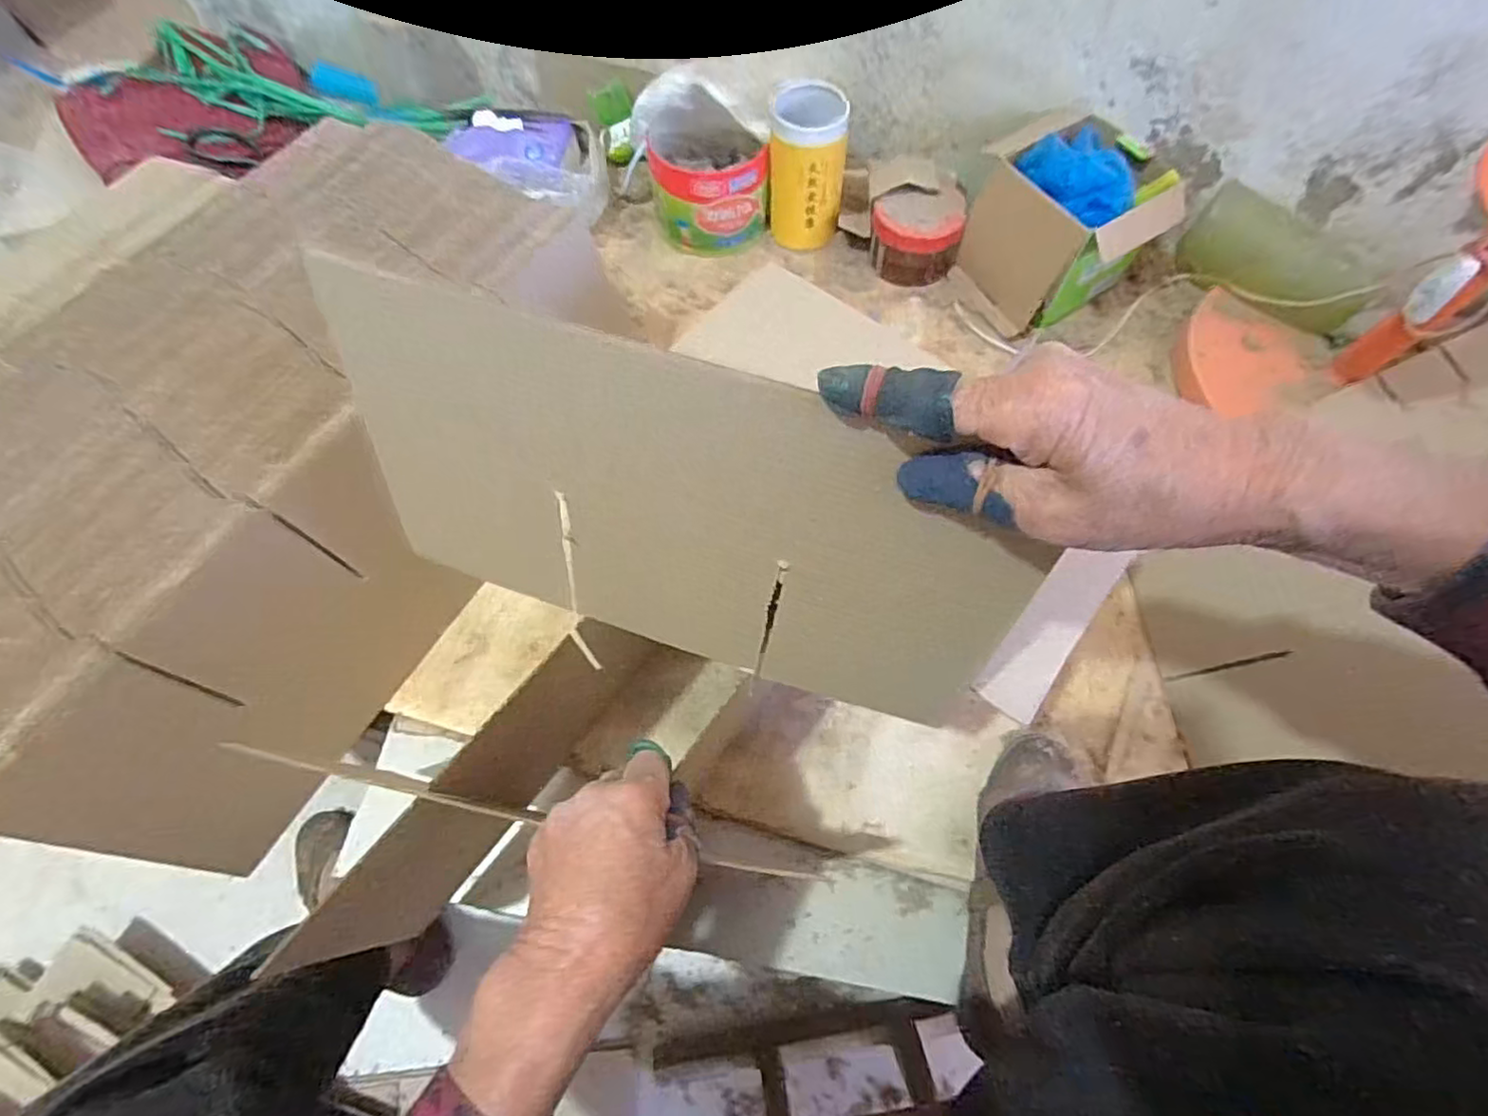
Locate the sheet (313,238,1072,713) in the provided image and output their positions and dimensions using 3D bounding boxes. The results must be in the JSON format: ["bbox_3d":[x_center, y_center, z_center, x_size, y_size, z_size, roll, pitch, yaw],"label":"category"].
[{"bbox_3d":[-0.031,-0.015,0.308,0.318,0.178,0.005,16,47,6],"label":"sheet"}]

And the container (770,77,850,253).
[{"bbox_3d":[0.066,-0.409,0.692,0.078,0.135,0.071,0,64,0],"label":"container"}]

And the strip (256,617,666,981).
[{"bbox_3d":[-0.156,0.144,0.422,0.010,0.169,0.240,35,74,13],"label":"strip"}]

